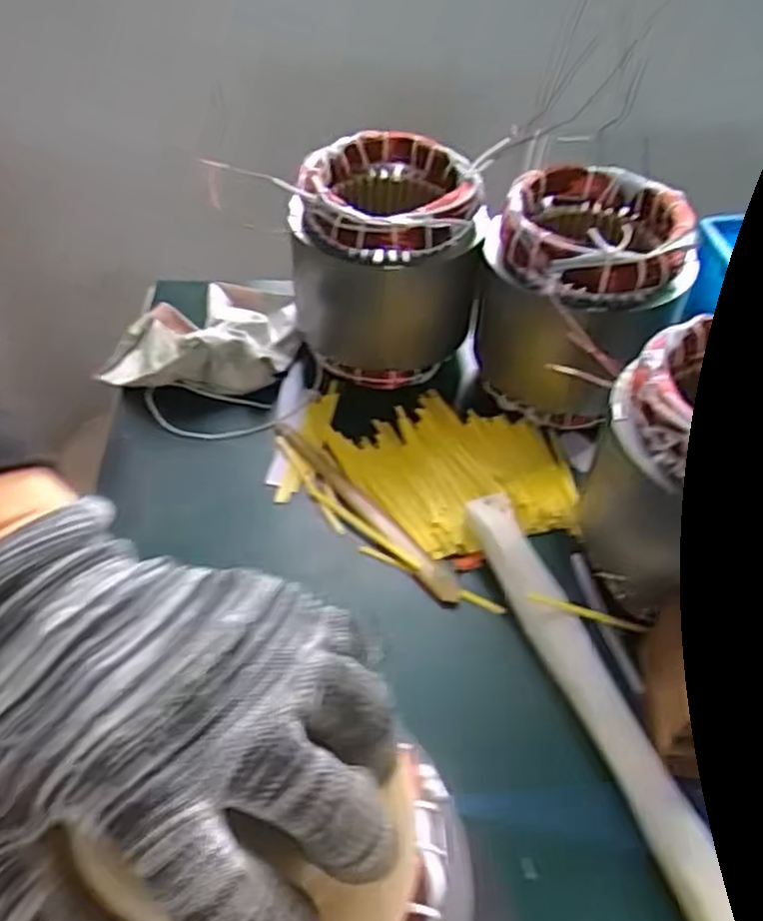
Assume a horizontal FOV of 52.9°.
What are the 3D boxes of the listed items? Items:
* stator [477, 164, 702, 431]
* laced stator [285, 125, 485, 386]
[{"bbox_3d":[0.156,-0.130,0.615,0.152,0.159,0.139,20,49,15],"label":"stator"},{"bbox_3d":[0.004,-0.165,0.645,0.148,0.157,0.143,-1,47,-3],"label":"laced stator"}]

